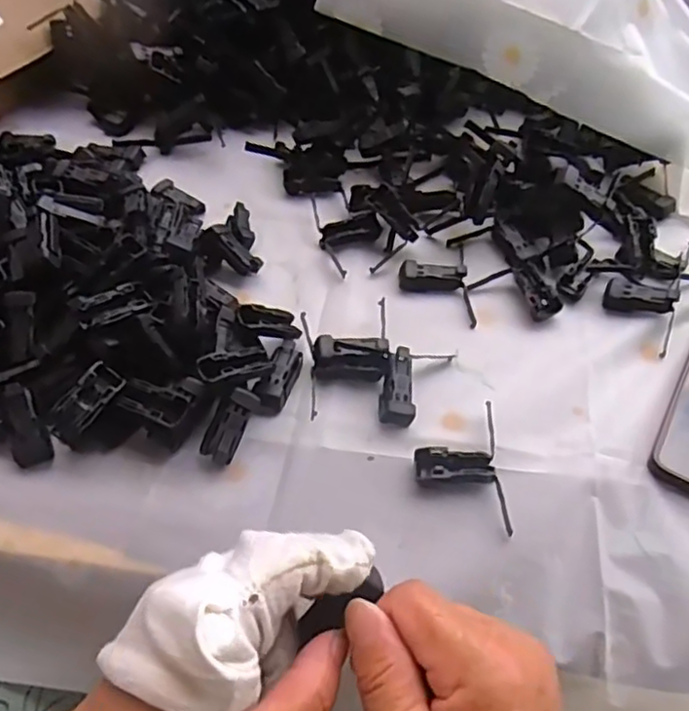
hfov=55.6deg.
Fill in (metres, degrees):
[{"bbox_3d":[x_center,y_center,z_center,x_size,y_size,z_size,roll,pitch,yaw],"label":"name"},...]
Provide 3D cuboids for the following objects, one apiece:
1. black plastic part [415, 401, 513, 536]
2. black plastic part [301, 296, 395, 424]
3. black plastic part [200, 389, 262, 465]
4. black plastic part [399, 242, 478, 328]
[{"bbox_3d":[0.068,0.066,0.389,0.050,0.013,0.080,2,54,-2],"label":"black plastic part"},{"bbox_3d":[0.003,0.001,0.432,0.056,0.022,0.083,-3,54,-6],"label":"black plastic part"},{"bbox_3d":[-0.069,0.043,0.398,0.018,0.020,0.046,23,76,13],"label":"black plastic part"},{"bbox_3d":[0.067,-0.054,0.478,0.051,0.010,0.073,0,54,-4],"label":"black plastic part"}]

